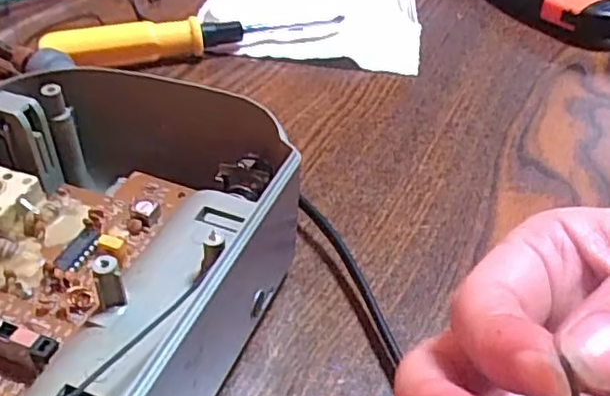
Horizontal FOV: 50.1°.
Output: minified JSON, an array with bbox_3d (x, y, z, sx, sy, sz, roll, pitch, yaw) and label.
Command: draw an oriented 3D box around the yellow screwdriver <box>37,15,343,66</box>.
[{"bbox_3d":[-0.056,-0.083,0.345,0.153,0.022,0.014,-9,42,-13],"label":"yellow screwdriver"}]

